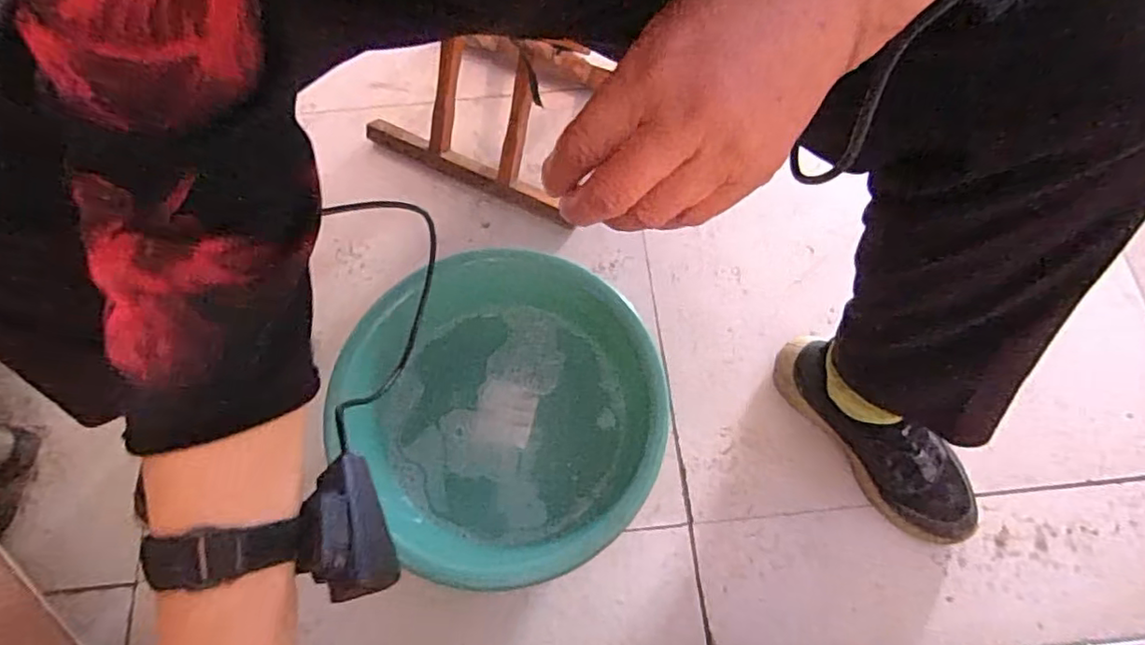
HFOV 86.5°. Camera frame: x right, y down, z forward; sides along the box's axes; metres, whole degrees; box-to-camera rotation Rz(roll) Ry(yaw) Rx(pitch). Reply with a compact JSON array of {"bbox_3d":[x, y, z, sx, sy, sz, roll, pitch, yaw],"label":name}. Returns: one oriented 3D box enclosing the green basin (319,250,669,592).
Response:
[{"bbox_3d":[-0.083,0.093,0.671,0.343,0.112,0.369,0,69,1],"label":"green basin"}]

